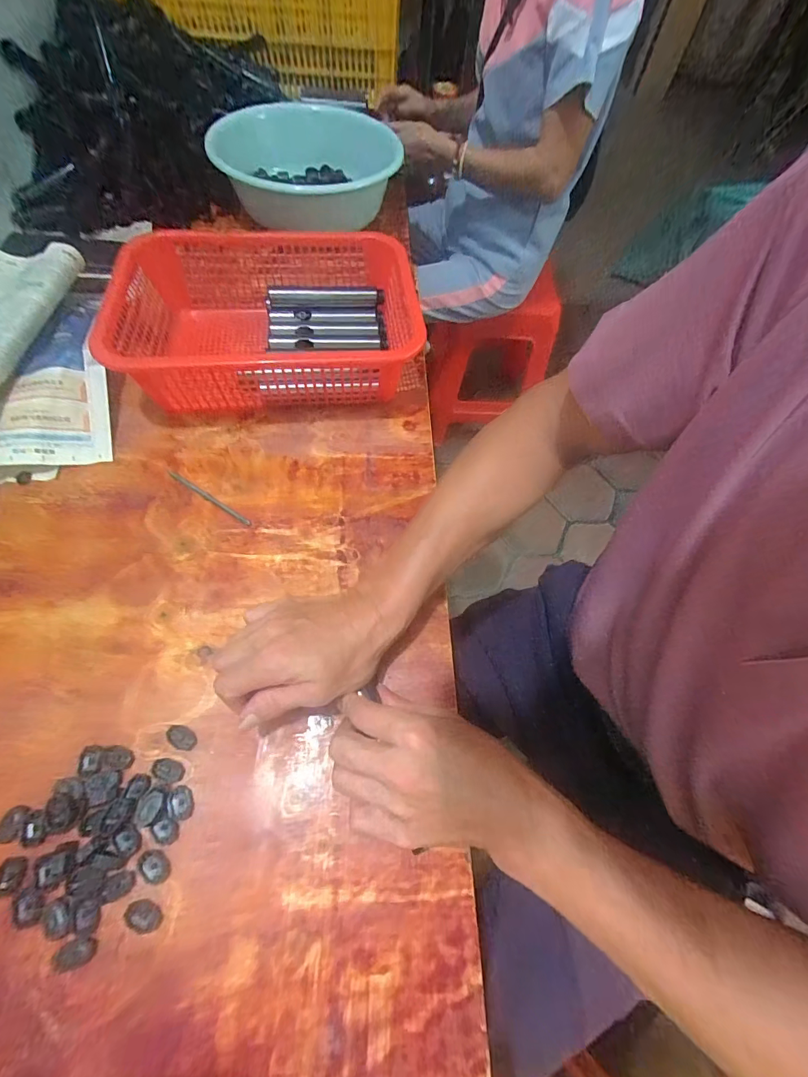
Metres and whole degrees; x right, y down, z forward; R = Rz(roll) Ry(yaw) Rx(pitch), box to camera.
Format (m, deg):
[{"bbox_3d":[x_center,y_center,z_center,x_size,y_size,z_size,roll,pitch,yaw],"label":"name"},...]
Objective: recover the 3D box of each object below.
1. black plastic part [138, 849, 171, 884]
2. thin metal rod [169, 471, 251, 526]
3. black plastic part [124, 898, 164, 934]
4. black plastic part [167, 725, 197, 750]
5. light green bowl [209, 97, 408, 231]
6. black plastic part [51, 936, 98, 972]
[{"bbox_3d":[-0.171,0.224,0.280,0.023,0.004,0.016,32,63,13],"label":"black plastic part"},{"bbox_3d":[-0.202,-0.043,0.426,0.110,0.004,0.006,30,62,12],"label":"thin metal rod"},{"bbox_3d":[-0.171,0.248,0.269,0.024,0.004,0.015,21,61,8],"label":"black plastic part"},{"bbox_3d":[-0.174,0.156,0.321,0.024,0.004,0.014,26,62,10],"label":"black plastic part"},{"bbox_3d":[-0.162,-0.618,0.700,0.300,0.107,0.318,-1,60,-5],"label":"light green bowl"},{"bbox_3d":[-0.207,0.261,0.258,0.024,0.004,0.015,-12,62,-11],"label":"black plastic part"}]

